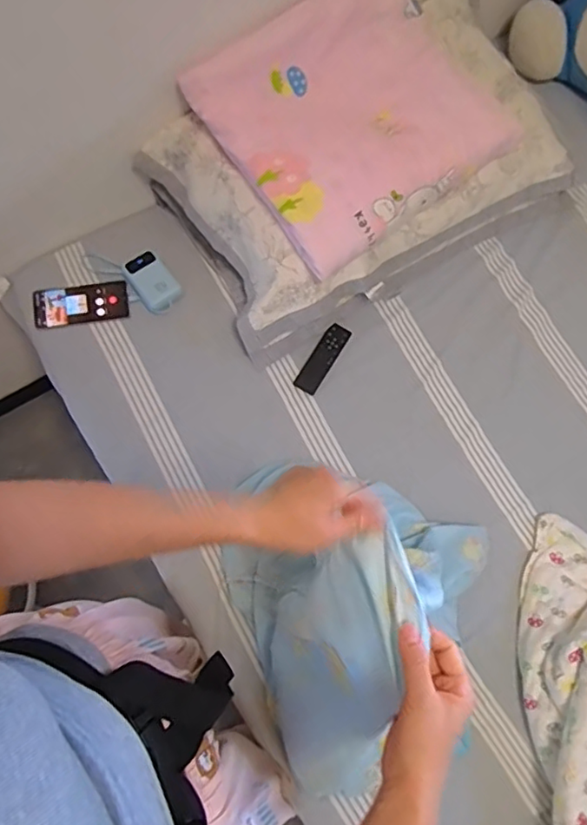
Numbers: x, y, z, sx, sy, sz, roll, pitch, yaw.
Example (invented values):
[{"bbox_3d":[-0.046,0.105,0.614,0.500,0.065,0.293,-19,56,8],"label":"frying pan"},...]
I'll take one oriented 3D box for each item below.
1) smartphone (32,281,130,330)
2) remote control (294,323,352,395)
[{"bbox_3d":[-0.386,-0.196,1.063,0.165,0.010,0.071,-10,88,-11],"label":"smartphone"},{"bbox_3d":[0.055,-0.099,1.070,0.042,0.017,0.144,33,74,6],"label":"remote control"}]

